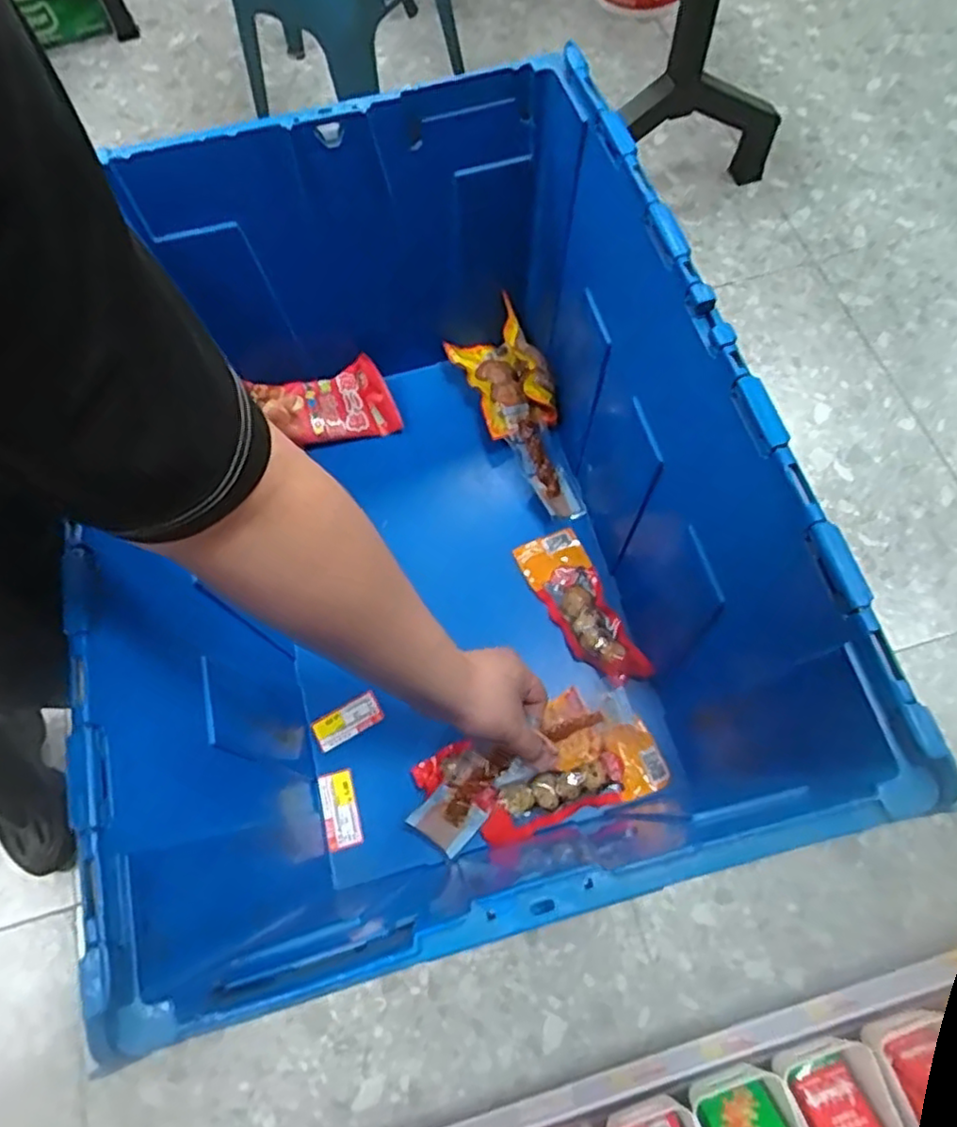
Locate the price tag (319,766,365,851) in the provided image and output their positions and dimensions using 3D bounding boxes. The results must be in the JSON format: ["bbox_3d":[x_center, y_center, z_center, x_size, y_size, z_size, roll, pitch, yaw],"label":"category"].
[{"bbox_3d":[-0.123,0.219,0.598,0.030,0.004,0.065,-13,66,-10],"label":"price tag"}]

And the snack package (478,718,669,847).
[{"bbox_3d":[0.081,0.192,0.589,0.166,0.023,0.059,-19,68,-5],"label":"snack package"}]

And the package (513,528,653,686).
[{"bbox_3d":[0.100,0.039,0.650,0.063,0.021,0.167,-25,68,-7],"label":"package"}]

